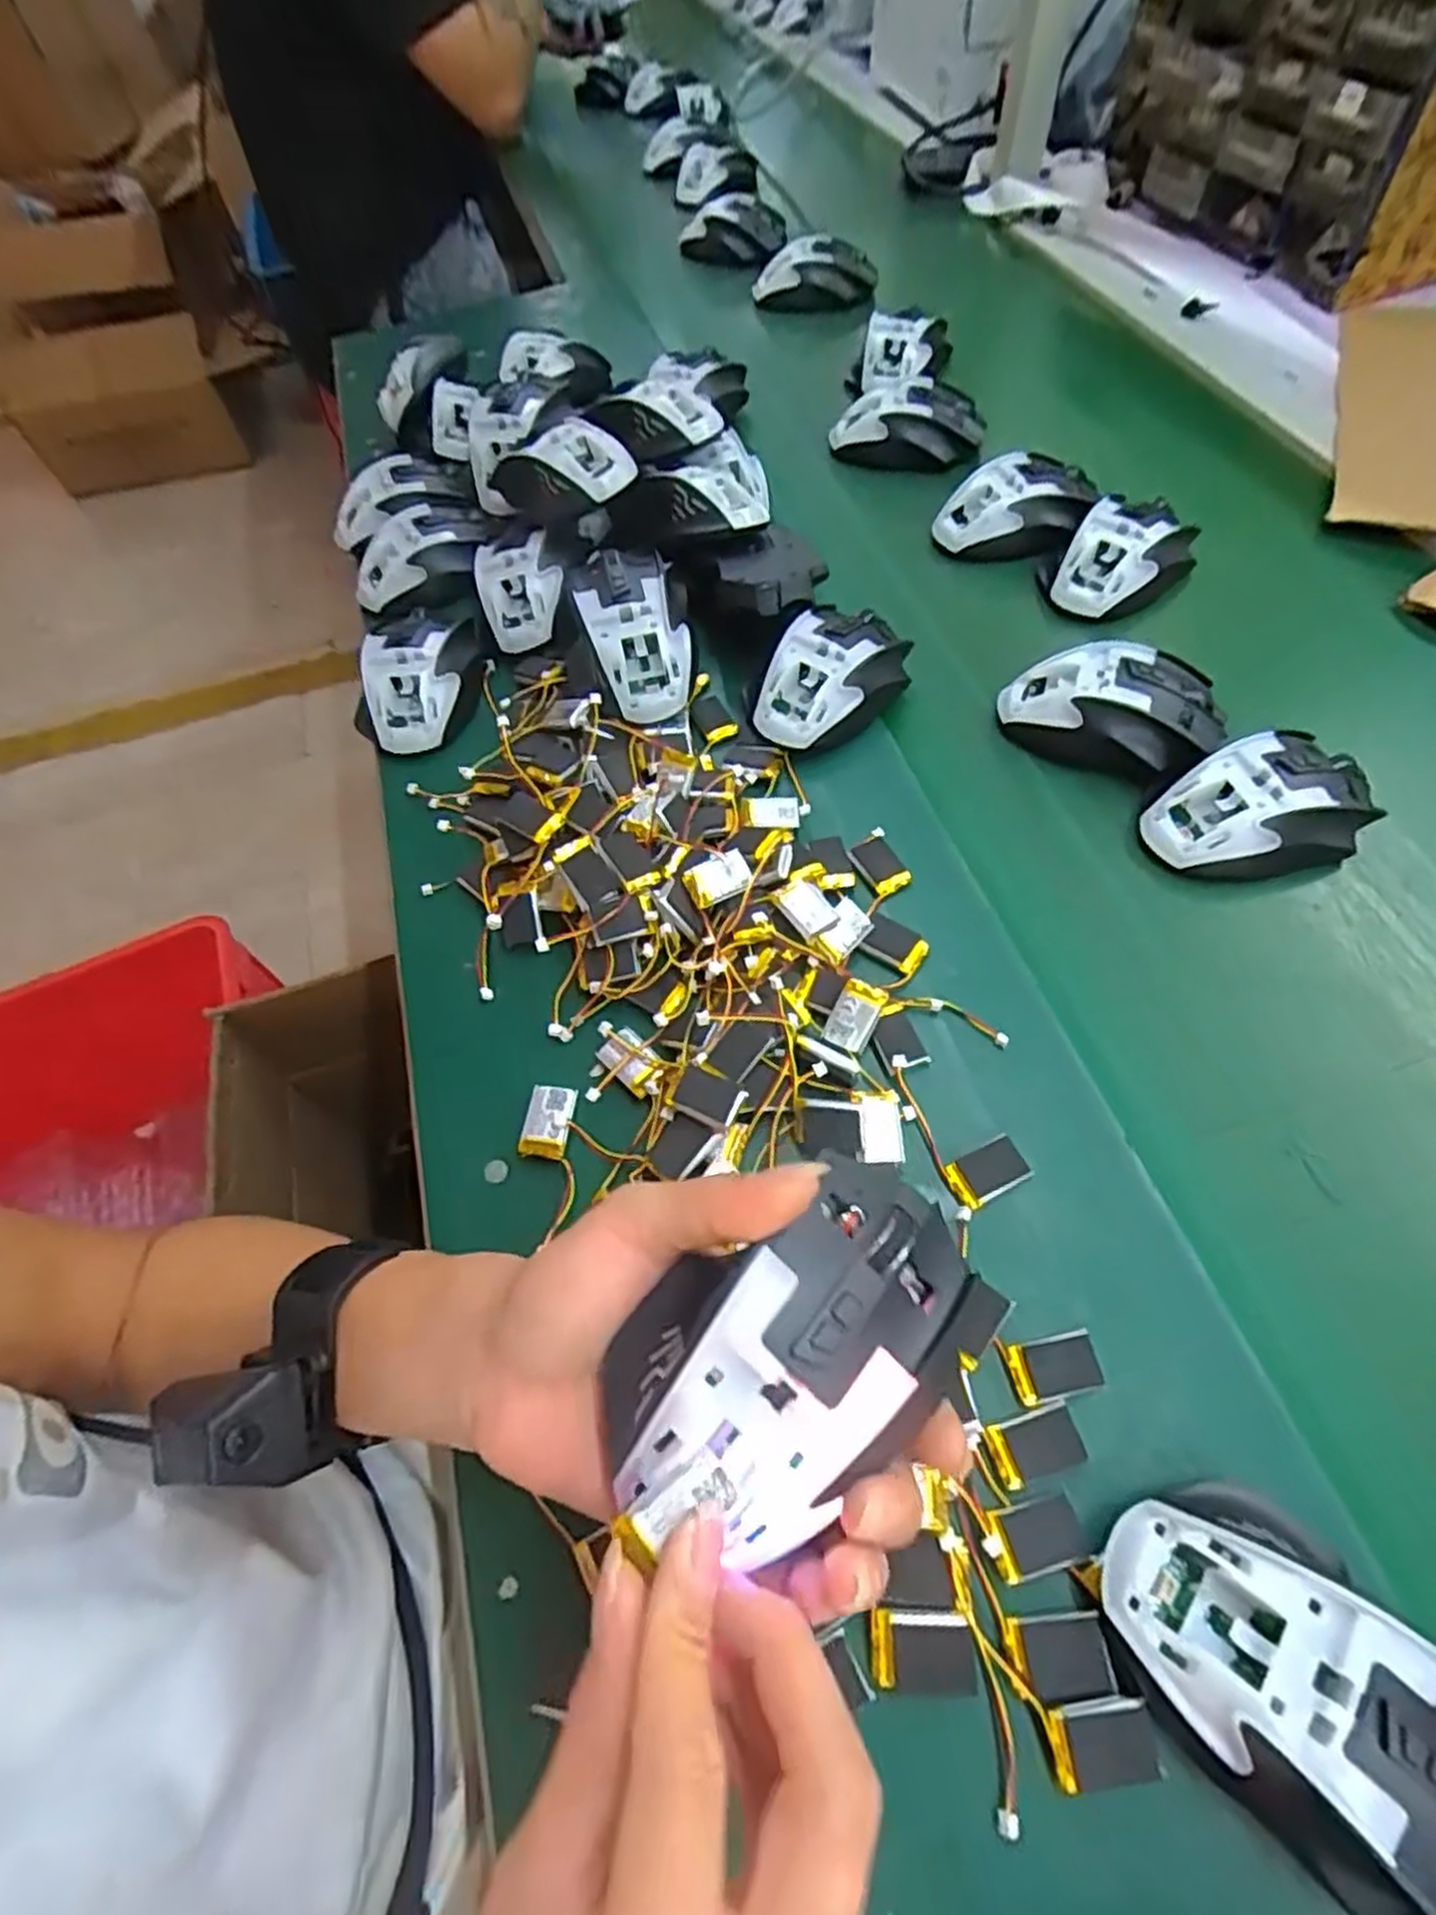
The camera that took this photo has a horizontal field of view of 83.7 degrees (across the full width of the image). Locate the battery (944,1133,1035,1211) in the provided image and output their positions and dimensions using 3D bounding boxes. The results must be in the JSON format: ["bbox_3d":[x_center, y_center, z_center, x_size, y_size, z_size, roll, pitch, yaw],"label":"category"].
[{"bbox_3d":[0.113,0.089,0.334,0.032,0.004,0.020,-24,60,-10],"label":"battery"}]

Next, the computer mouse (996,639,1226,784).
[{"bbox_3d":[0.223,-0.145,0.453,0.116,0.034,0.072,27,65,19],"label":"computer mouse"}]

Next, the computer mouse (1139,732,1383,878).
[{"bbox_3d":[0.281,-0.076,0.414,0.107,0.040,0.063,-15,59,-4],"label":"computer mouse"}]

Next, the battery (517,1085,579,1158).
[{"bbox_3d":[-0.076,0.075,0.363,0.021,0.010,0.032,5,60,7],"label":"battery"}]

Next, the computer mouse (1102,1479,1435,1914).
[{"bbox_3d":[0.174,0.217,0.233,0.117,0.039,0.069,37,68,23],"label":"computer mouse"}]

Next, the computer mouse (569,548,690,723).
[{"bbox_3d":[-0.051,-0.199,0.474,0.066,0.043,0.124,-8,59,0],"label":"computer mouse"}]

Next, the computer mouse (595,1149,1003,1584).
[{"bbox_3d":[0.021,0.108,0.221,0.111,0.045,0.069,-31,62,-13],"label":"computer mouse"}]

